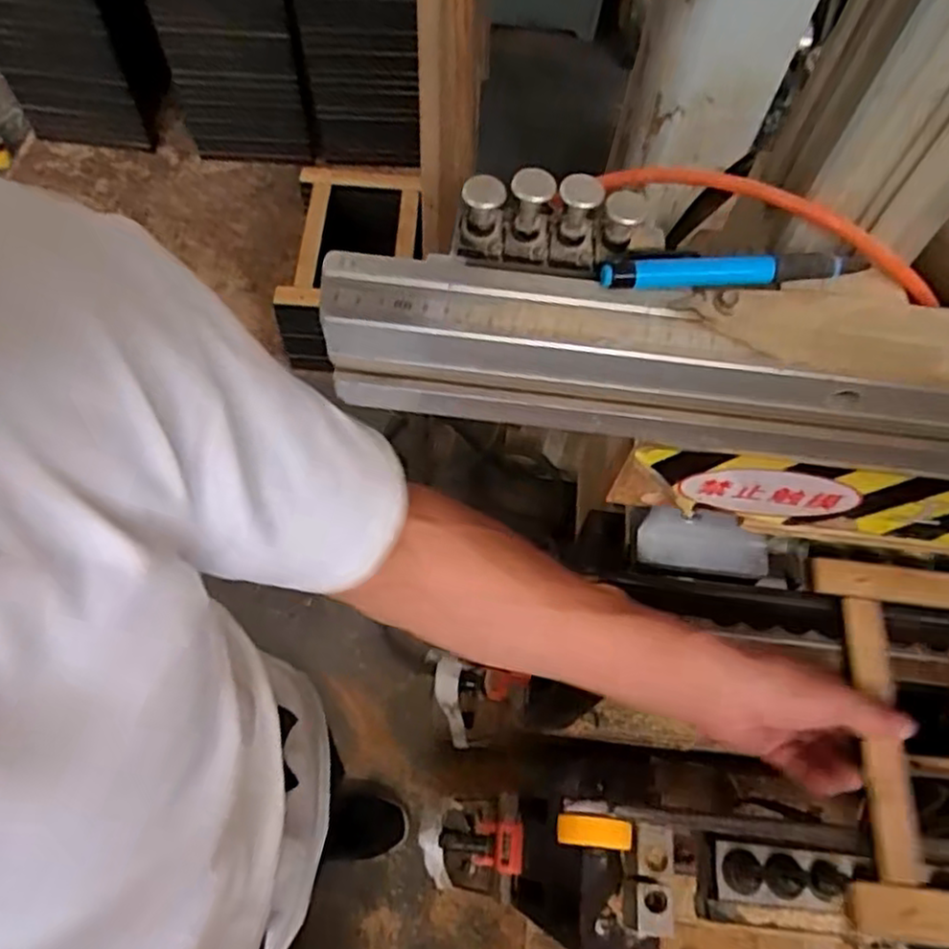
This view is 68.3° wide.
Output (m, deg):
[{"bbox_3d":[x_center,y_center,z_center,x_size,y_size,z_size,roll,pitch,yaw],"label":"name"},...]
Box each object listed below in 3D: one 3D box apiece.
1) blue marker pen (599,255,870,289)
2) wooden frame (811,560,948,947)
[{"bbox_3d":[0.119,-0.093,0.321,0.123,0.013,0.014,-6,63,-6],"label":"blue marker pen"},{"bbox_3d":[0.338,0.184,0.480,0.186,0.032,0.242,7,62,1],"label":"wooden frame"}]

